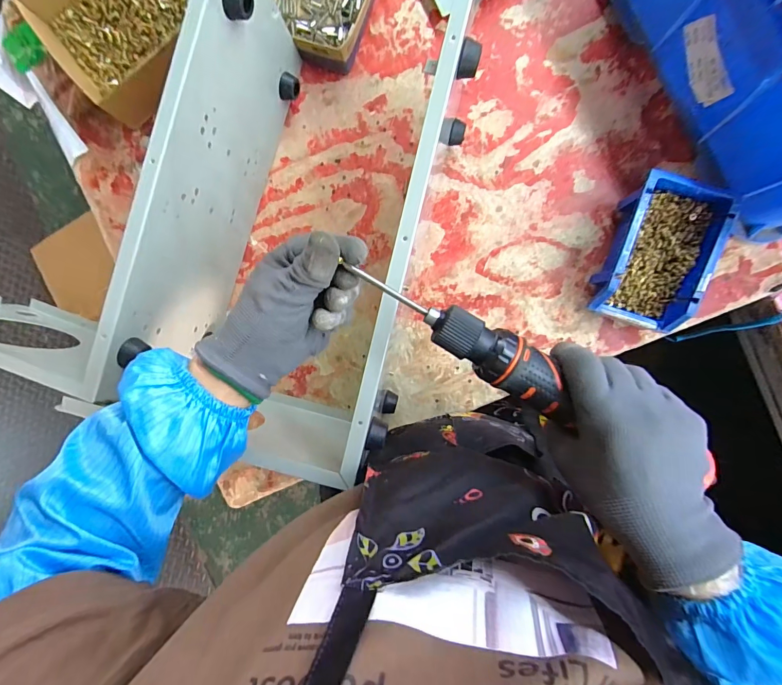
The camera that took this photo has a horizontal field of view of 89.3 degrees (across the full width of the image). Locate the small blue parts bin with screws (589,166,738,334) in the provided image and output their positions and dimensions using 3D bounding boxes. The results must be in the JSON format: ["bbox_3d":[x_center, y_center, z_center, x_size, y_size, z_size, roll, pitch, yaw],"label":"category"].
[{"bbox_3d":[0.299,-0.100,0.457,0.101,0.075,0.157,18,97,5],"label":"small blue parts bin with screws"}]

